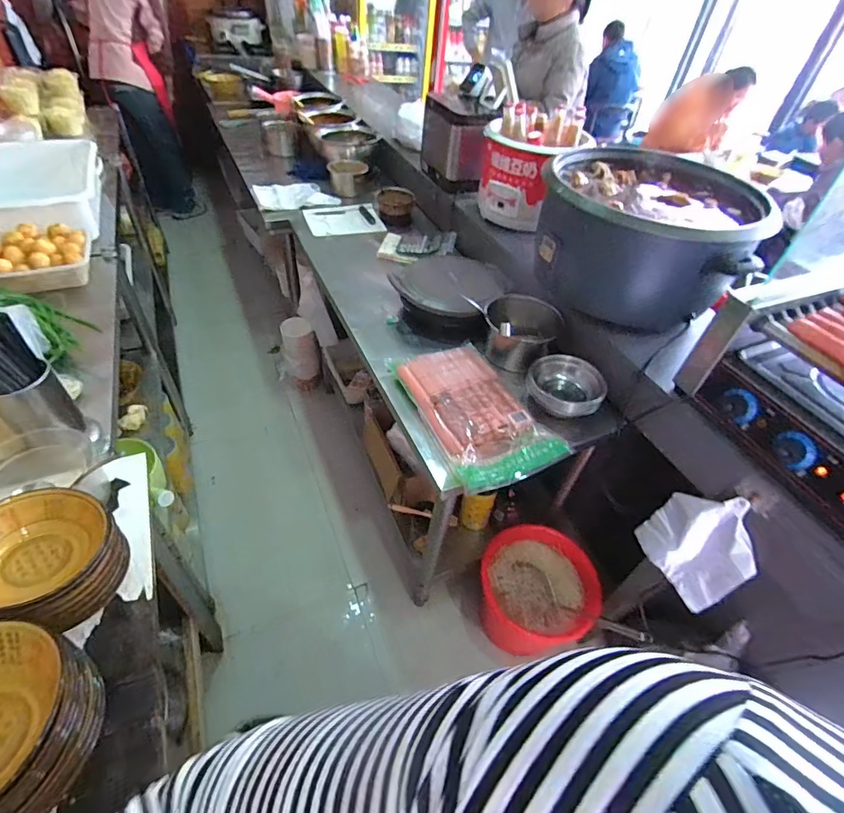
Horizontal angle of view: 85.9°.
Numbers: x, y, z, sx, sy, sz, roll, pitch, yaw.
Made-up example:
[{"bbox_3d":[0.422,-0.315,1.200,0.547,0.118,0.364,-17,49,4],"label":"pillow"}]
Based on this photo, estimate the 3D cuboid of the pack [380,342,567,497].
[{"bbox_3d":[0.106,0.006,0.970,0.251,0.043,0.363,-16,50,-21],"label":"pack"}]

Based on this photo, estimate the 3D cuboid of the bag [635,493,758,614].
[{"bbox_3d":[0.538,0.270,0.891,0.043,0.235,0.191,-13,49,-19],"label":"bag"}]

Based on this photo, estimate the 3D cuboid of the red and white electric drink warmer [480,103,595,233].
[{"bbox_3d":[0.307,-0.677,1.290,0.200,0.278,0.261,-26,54,-29],"label":"red and white electric drink warmer"}]

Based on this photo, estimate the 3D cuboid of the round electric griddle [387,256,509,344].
[{"bbox_3d":[0.072,-0.305,1.220,0.277,0.098,0.268,4,46,-4],"label":"round electric griddle"}]

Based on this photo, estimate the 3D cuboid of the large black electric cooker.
[{"bbox_3d":[0.512,-0.399,1.073,0.451,0.262,0.418,24,48,16],"label":"large black electric cooker"}]

